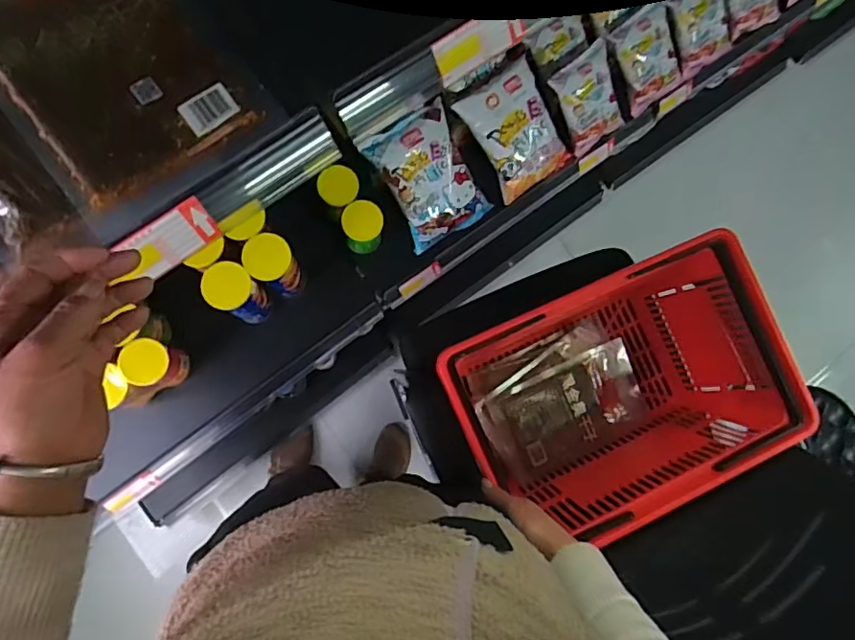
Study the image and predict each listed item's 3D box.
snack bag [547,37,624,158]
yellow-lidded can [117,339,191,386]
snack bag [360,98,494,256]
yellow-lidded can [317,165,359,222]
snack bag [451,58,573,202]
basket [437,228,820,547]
[{"bbox_3d":[0.313,-0.417,1.063,0.119,0.037,0.166,-31,124,1],"label":"snack bag"},{"bbox_3d":[-0.432,0.072,0.900,0.065,0.153,0.069,1,84,-6],"label":"yellow-lidded can"},{"bbox_3d":[0.004,-0.256,1.004,0.158,0.038,0.214,-32,115,-4],"label":"snack bag"},{"bbox_3d":[-0.154,-0.222,0.983,0.071,0.105,0.069,39,81,-1],"label":"yellow-lidded can"},{"bbox_3d":[0.165,-0.349,1.035,0.149,0.055,0.201,-35,112,-5],"label":"snack bag"},{"bbox_3d":[0.273,0.118,0.864,0.452,0.235,0.326,-24,87,-8],"label":"basket"}]

